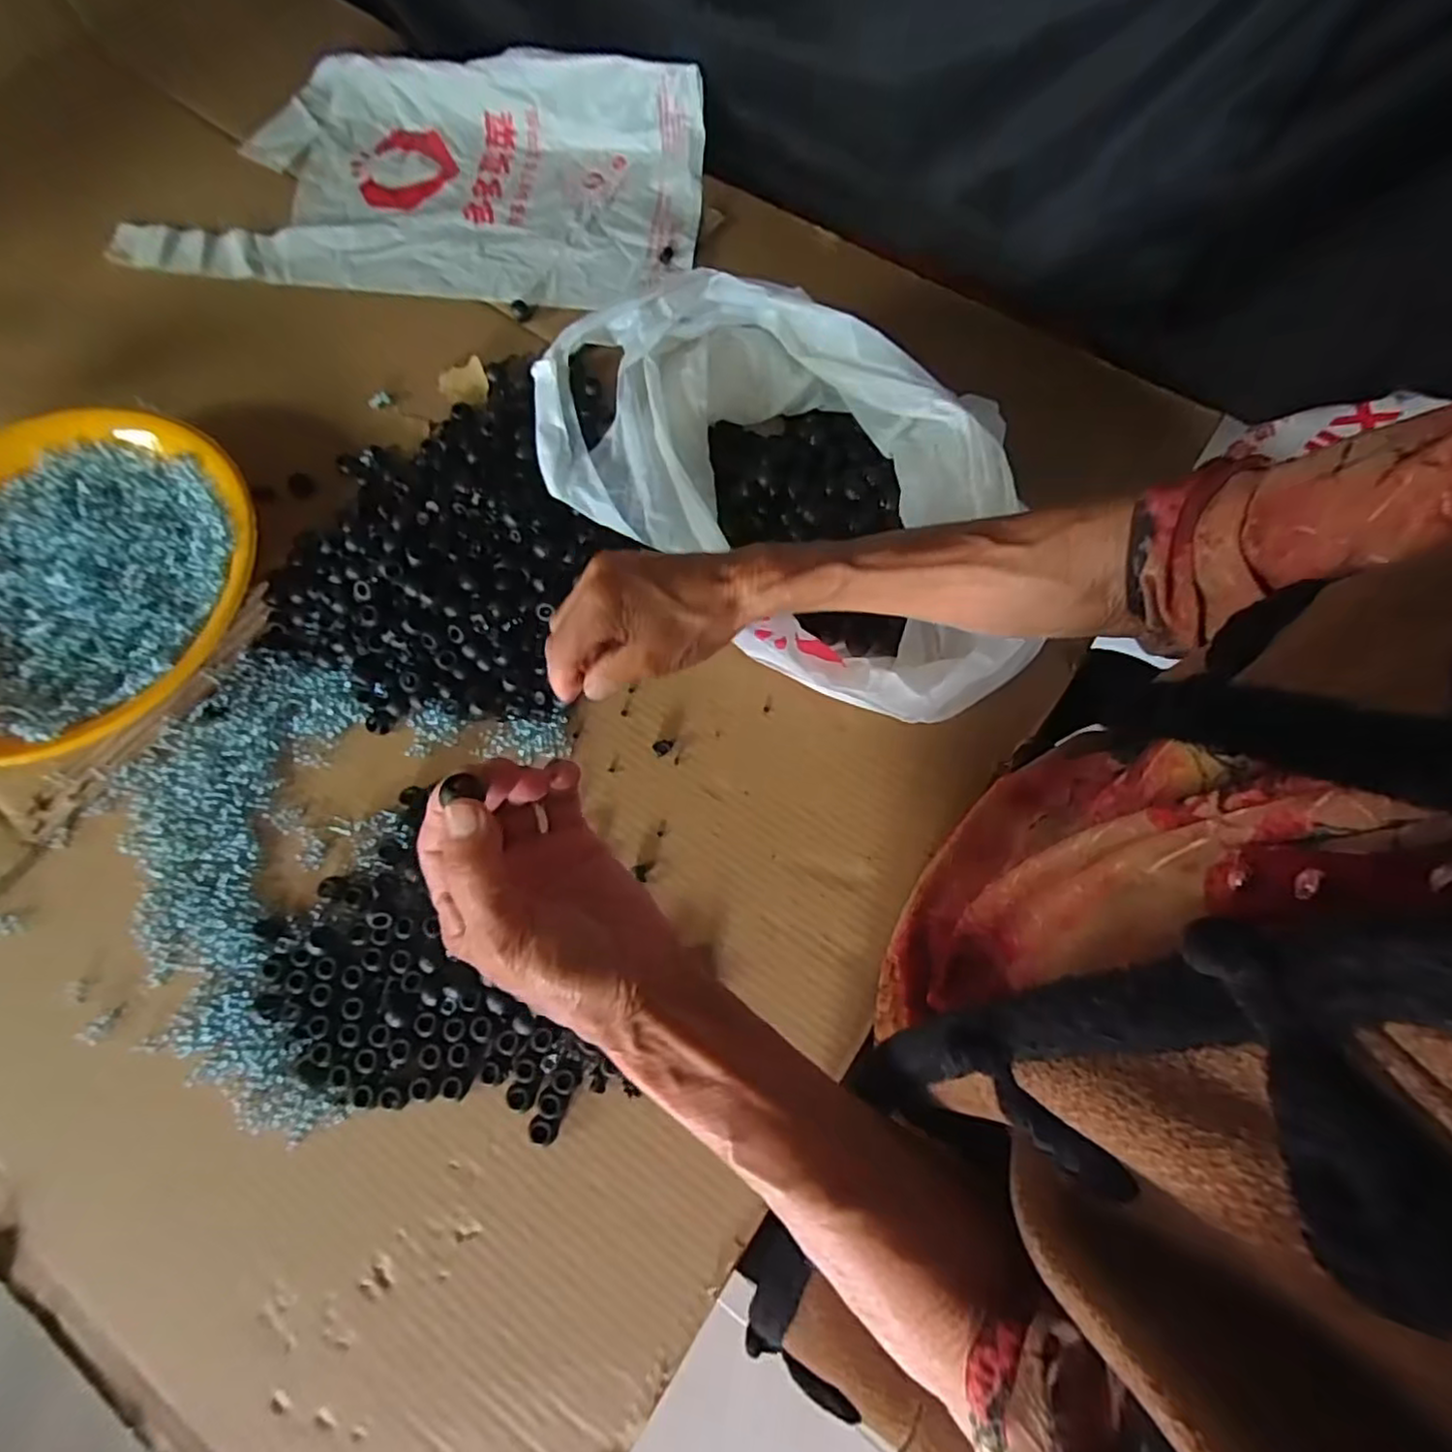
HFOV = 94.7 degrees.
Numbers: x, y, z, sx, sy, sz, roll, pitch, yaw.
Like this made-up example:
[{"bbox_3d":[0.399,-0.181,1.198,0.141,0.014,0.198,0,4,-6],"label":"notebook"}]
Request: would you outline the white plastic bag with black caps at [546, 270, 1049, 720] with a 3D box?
[{"bbox_3d":[0.044,-0.148,0.429,0.333,0.093,0.185,39,76,11],"label":"white plastic bag with black caps"}]

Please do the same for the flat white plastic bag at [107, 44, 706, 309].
[{"bbox_3d":[-0.253,-0.466,0.551,0.464,0.046,0.236,8,72,2],"label":"flat white plastic bag"}]

